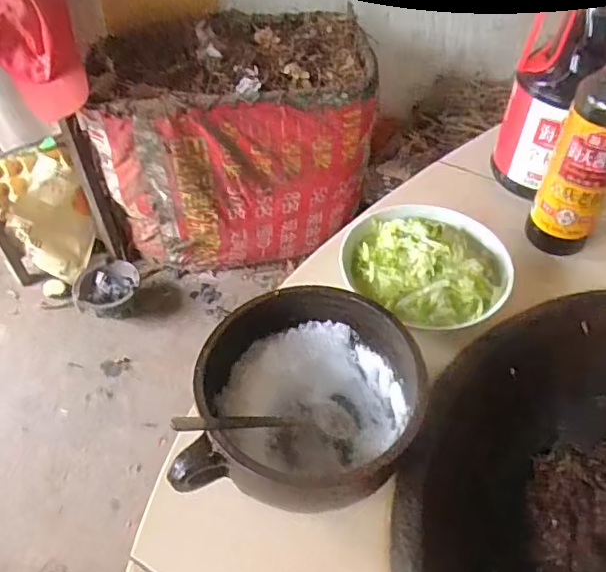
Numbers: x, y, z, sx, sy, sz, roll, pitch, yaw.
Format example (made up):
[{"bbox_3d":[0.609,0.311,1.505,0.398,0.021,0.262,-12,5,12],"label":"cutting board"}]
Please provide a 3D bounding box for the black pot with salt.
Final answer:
[{"bbox_3d":[0.002,0.087,0.438,0.154,0.090,0.152,0,49,0],"label":"black pot with salt"}]

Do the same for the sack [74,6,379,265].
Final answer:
[{"bbox_3d":[-0.177,-0.379,1.523,0.629,0.498,0.410,-7,49,-5],"label":"sack"}]

